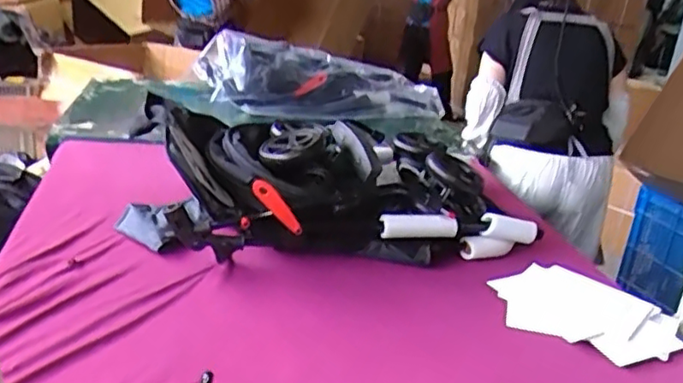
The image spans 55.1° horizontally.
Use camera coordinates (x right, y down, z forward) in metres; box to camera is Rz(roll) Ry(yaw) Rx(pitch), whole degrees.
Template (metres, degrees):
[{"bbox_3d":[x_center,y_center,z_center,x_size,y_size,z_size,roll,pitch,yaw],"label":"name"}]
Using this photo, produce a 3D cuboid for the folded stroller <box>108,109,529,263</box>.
[{"bbox_3d":[-0.022,0.000,1.091,0.662,0.201,0.193,6,19,1],"label":"folded stroller"}]

